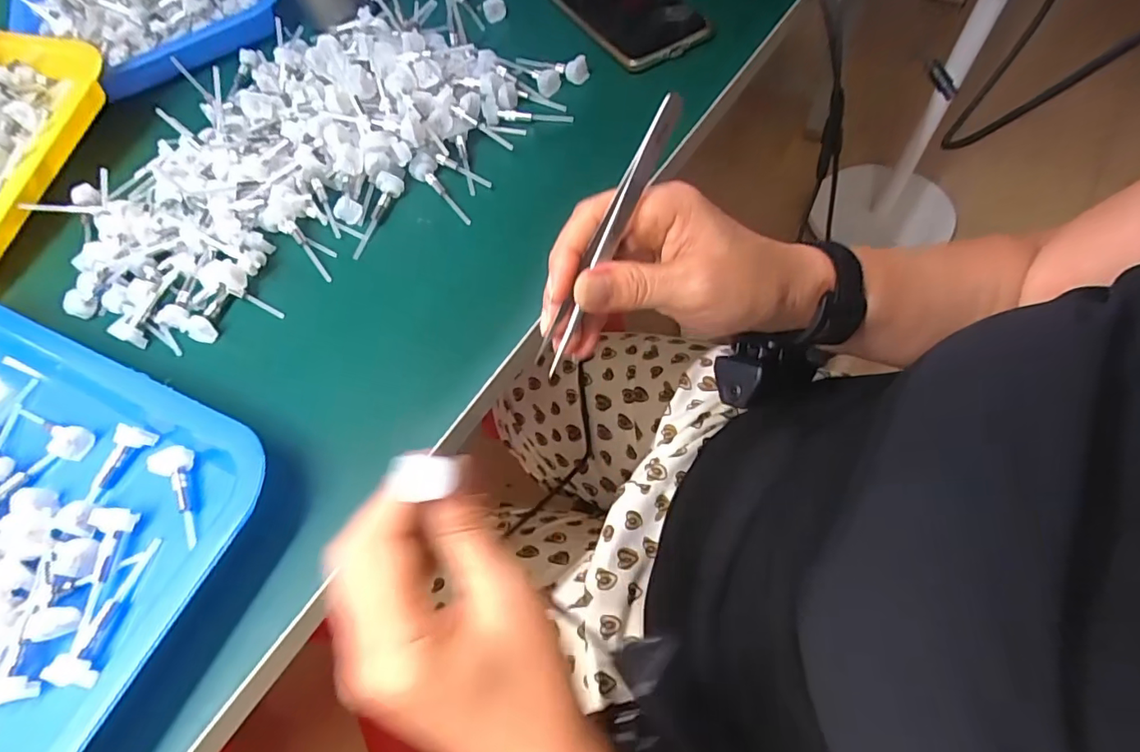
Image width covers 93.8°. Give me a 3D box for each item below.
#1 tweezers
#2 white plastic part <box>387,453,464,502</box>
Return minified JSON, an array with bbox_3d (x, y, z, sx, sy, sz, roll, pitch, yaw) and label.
[{"bbox_3d":[0.016,-0.063,0.243,0.008,0.015,0.130,34,106,15],"label":"tweezers"},{"bbox_3d":[-0.057,0.040,0.210,0.027,0.008,0.017,4,60,-16],"label":"white plastic part"}]

